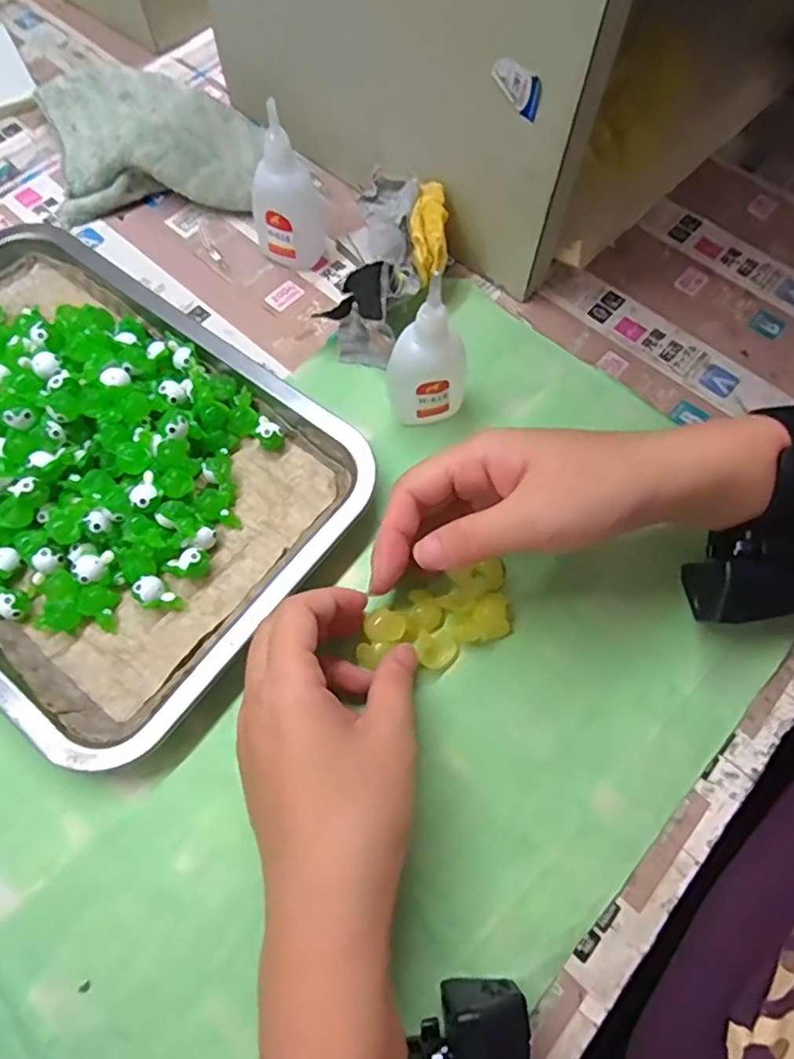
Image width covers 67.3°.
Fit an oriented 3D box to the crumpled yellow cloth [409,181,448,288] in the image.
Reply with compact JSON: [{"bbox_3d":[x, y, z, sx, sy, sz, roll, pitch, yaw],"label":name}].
[{"bbox_3d":[0.019,-0.180,0.355,0.022,0.015,0.060,2,88,0],"label":"crumpled yellow cloth"}]

